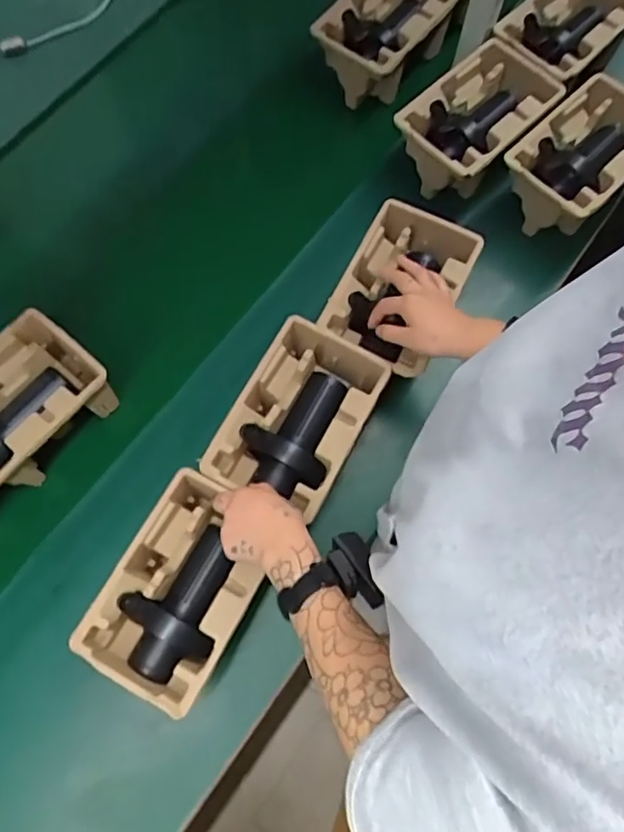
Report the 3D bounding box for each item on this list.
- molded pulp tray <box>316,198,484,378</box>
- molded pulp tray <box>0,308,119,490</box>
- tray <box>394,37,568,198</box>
[{"bbox_3d":[0.112,-0.164,0.736,0.142,0.058,0.213,27,79,4],"label":"molded pulp tray"},{"bbox_3d":[-0.384,-0.004,0.736,0.157,0.104,0.239,40,80,7],"label":"molded pulp tray"},{"bbox_3d":[0.238,-0.435,0.845,0.223,0.103,0.152,-44,82,-9],"label":"tray"}]

